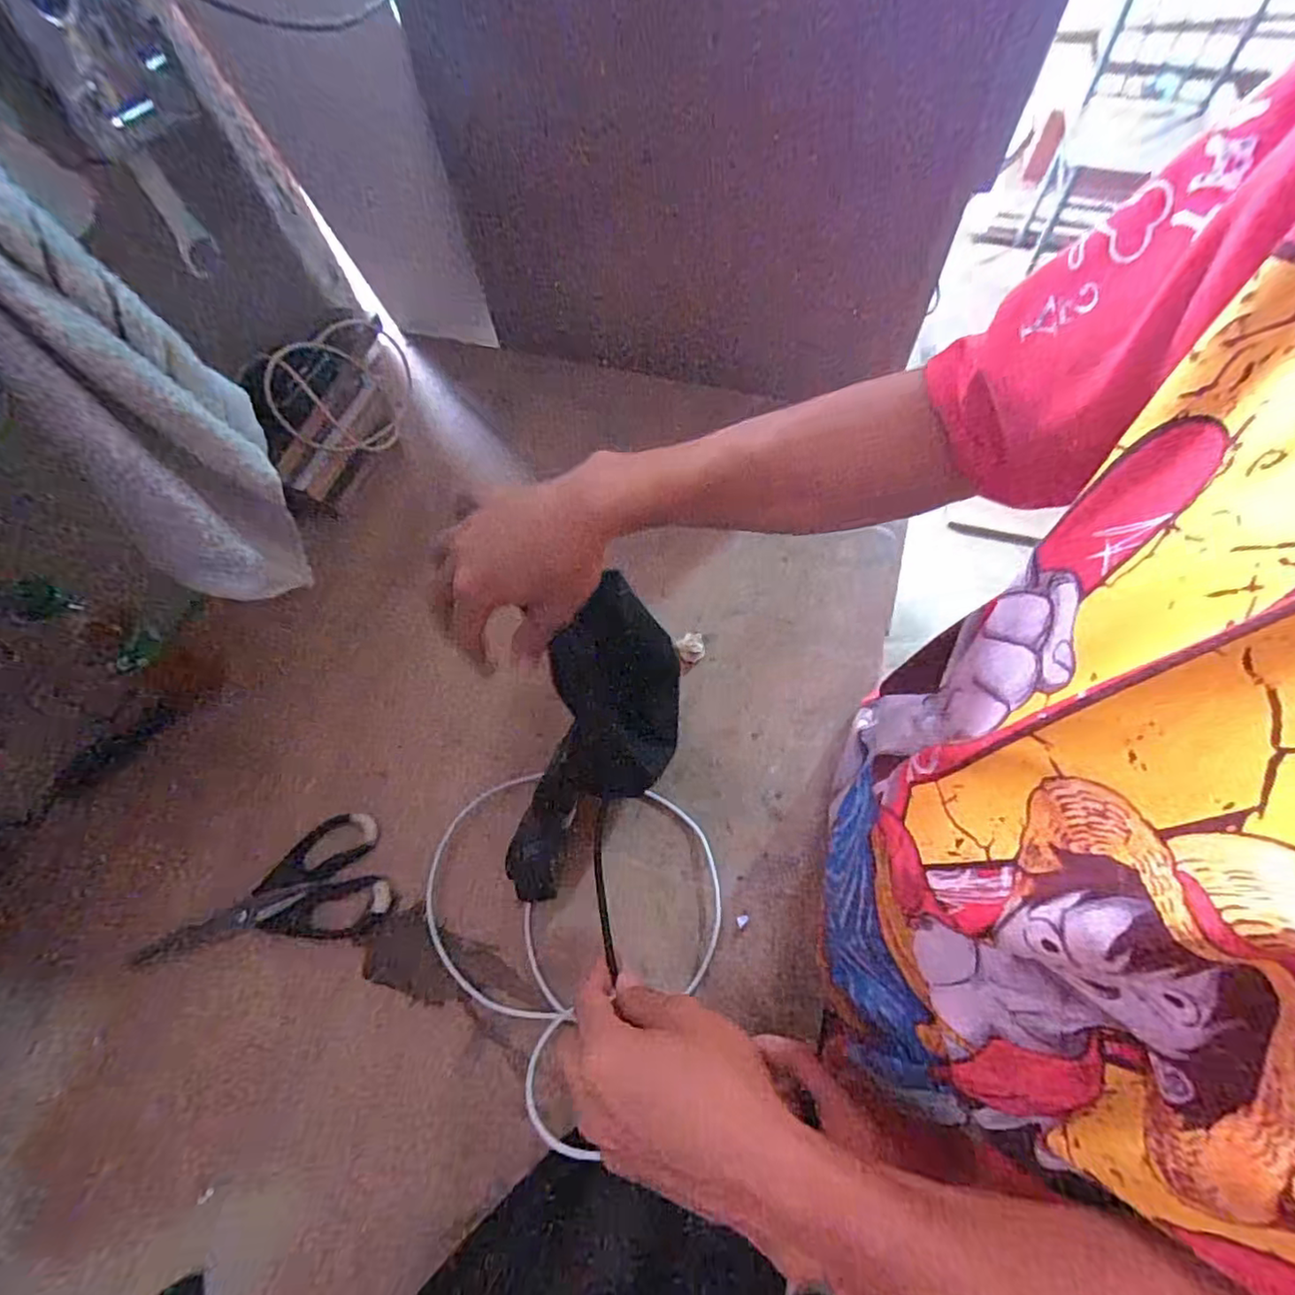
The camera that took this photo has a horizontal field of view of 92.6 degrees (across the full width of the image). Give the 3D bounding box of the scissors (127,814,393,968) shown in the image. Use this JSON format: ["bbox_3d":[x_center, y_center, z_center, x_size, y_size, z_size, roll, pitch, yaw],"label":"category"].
[{"bbox_3d":[-0.328,0.220,0.528,0.207,0.009,0.097,-20,64,-7],"label":"scissors"}]

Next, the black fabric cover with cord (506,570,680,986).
[{"bbox_3d":[-0.035,0.076,0.503,0.111,0.045,0.260,19,65,-10],"label":"black fabric cover with cord"}]

